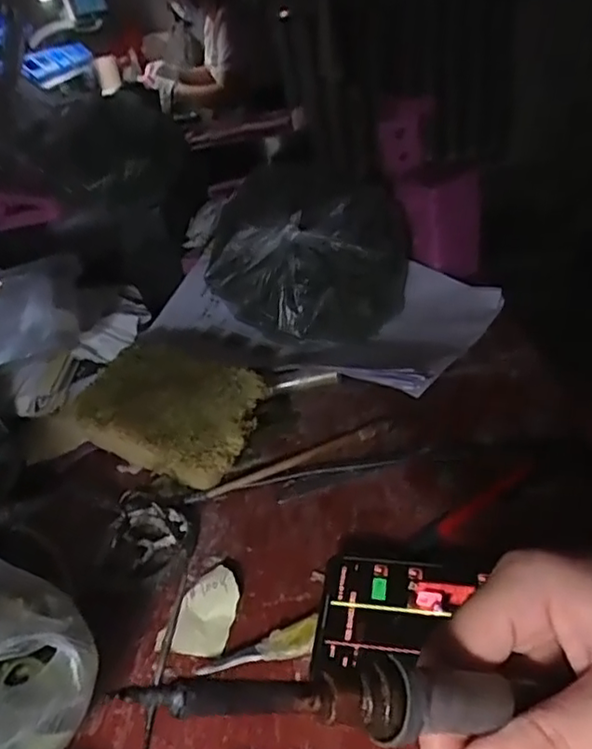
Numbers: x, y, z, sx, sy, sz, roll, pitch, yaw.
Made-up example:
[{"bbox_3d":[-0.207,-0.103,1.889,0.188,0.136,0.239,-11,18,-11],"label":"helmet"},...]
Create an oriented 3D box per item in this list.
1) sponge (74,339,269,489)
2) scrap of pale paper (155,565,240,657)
[{"bbox_3d":[-0.095,0.027,0.465,0.137,0.042,0.093,16,56,21],"label":"sponge"},{"bbox_3d":[-0.053,0.134,0.348,0.035,0.008,0.052,2,35,17],"label":"scrap of pale paper"}]

